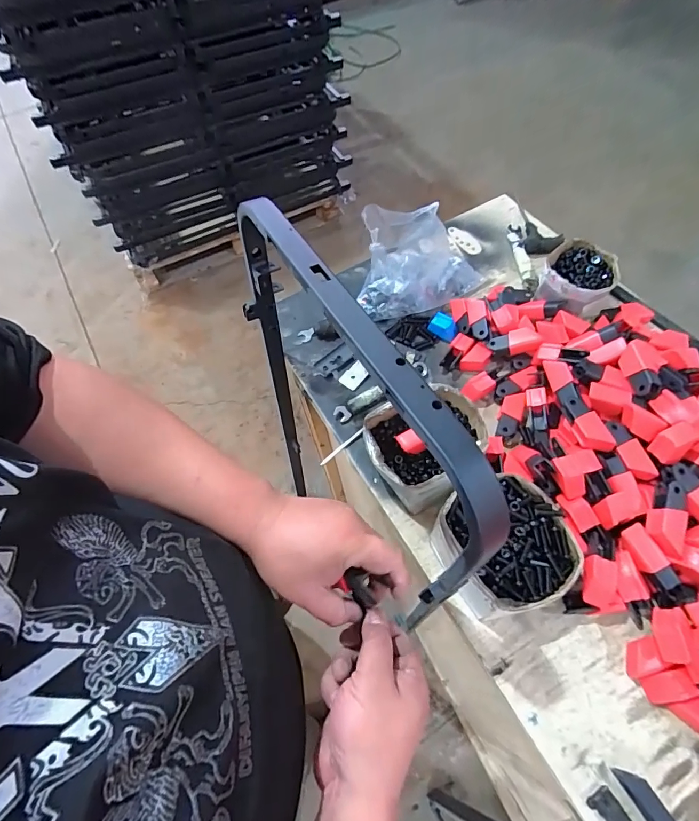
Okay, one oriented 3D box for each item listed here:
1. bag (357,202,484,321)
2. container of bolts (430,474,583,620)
[{"bbox_3d":[0.134,-0.273,0.811,0.216,0.104,0.200,5,60,7],"label":"bag"},{"bbox_3d":[0.195,0.175,0.554,0.154,0.090,0.158,-22,61,-9],"label":"container of bolts"}]

